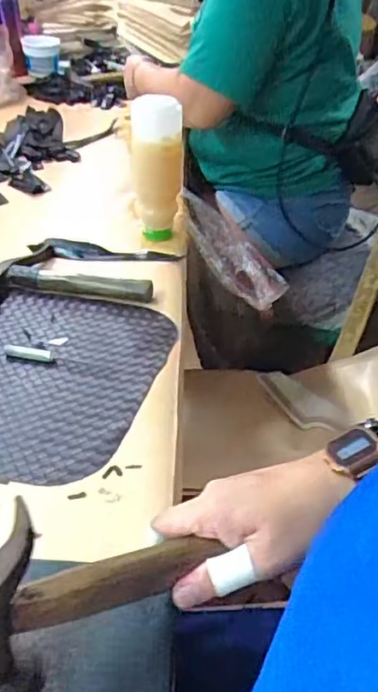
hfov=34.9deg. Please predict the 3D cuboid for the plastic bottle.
[{"bbox_3d":[-0.039,-0.226,0.772,0.062,0.178,0.054,-2,38,0],"label":"plastic bottle"}]

